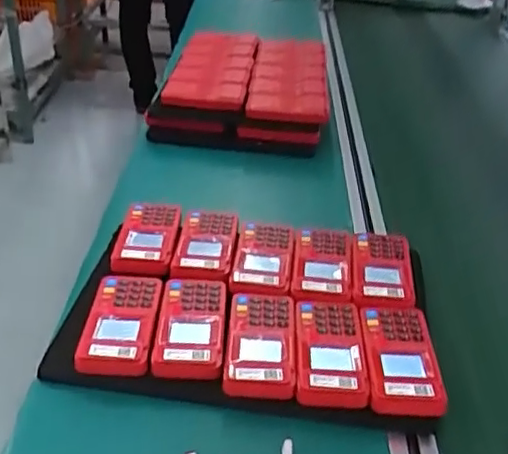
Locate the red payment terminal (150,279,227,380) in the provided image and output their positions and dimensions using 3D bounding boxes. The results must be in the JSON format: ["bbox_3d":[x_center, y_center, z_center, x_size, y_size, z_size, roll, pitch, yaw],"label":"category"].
[{"bbox_3d":[-0.057,0.088,0.585,0.060,0.019,0.116,1,35,0],"label":"red payment terminal"}]

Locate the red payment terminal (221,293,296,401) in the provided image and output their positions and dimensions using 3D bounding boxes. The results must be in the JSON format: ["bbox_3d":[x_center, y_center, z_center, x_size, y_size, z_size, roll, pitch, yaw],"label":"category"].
[{"bbox_3d":[0.007,0.103,0.574,0.061,0.020,0.113,3,35,2],"label":"red payment terminal"}]

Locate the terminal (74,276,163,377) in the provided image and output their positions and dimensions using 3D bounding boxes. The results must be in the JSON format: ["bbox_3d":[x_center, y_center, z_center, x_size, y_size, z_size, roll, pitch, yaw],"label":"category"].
[{"bbox_3d":[-0.120,0.086,0.583,0.061,0.020,0.114,2,35,1],"label":"terminal"}]

